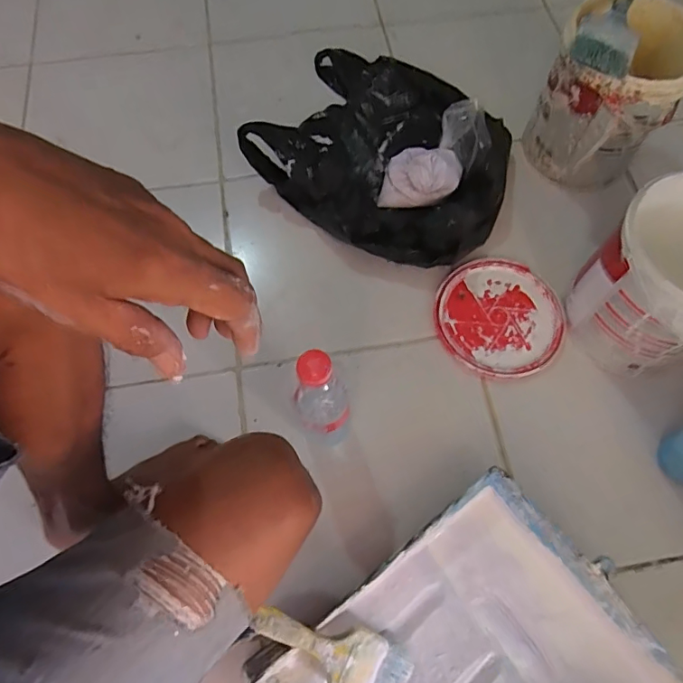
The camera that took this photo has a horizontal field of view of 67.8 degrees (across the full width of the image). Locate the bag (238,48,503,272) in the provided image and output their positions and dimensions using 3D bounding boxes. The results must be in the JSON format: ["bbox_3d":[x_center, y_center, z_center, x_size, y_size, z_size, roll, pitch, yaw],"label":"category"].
[{"bbox_3d":[0.075,-0.302,0.770,0.371,0.091,0.352,24,70,13],"label":"bag"}]

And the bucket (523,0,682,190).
[{"bbox_3d":[0.376,-0.347,0.726,0.162,0.184,0.162,-1,66,3],"label":"bucket"}]

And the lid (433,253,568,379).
[{"bbox_3d":[0.218,-0.035,0.702,0.166,0.010,0.176,-1,66,3],"label":"lid"}]

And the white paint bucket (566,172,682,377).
[{"bbox_3d":[0.396,-0.069,0.616,0.165,0.184,0.160,-1,66,3],"label":"white paint bucket"}]

